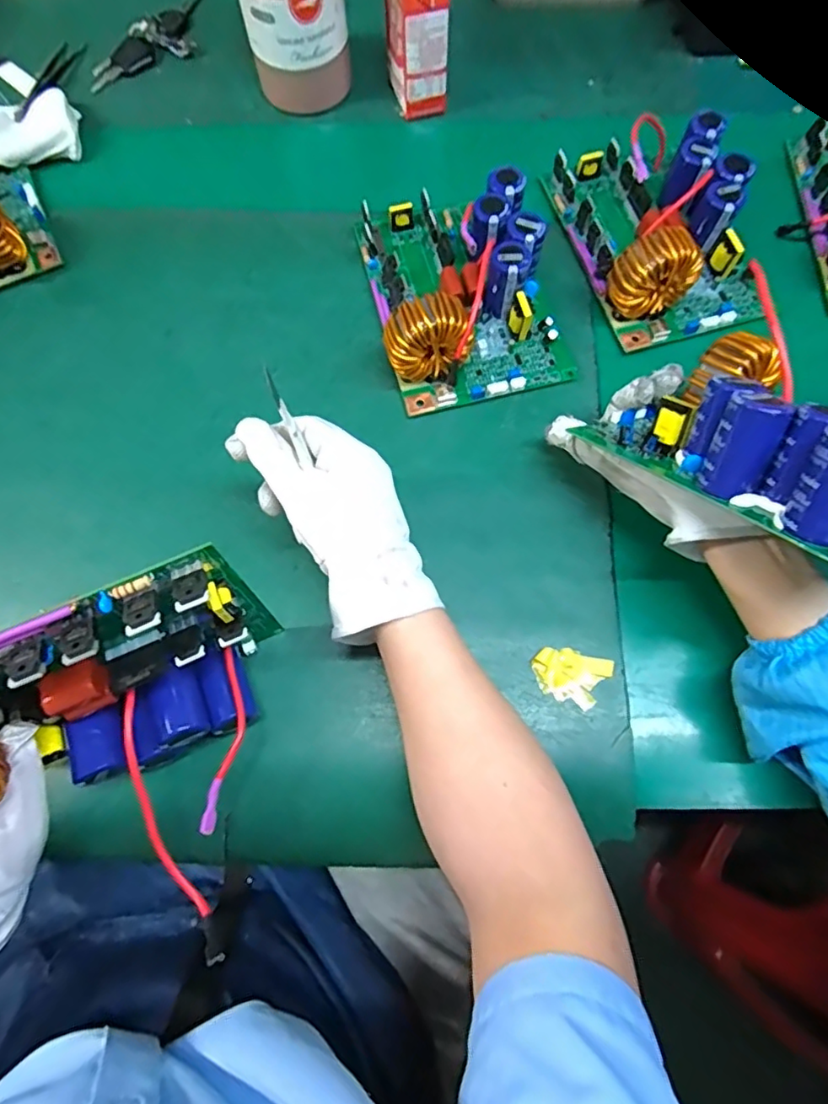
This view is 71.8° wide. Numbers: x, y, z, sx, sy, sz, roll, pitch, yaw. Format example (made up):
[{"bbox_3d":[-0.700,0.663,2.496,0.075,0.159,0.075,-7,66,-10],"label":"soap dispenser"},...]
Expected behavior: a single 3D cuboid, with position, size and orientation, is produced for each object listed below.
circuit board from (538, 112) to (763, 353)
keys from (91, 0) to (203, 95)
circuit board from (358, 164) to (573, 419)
[{"bbox_3d":[0.202,-0.274,0.469,0.131,0.061,0.194,-13,72,-3],"label":"circuit board"},{"bbox_3d":[-0.263,-0.529,0.588,0.064,0.018,0.162,36,76,12],"label":"keys"},{"bbox_3d":[0.036,-0.217,0.453,0.136,0.067,0.184,-13,72,-3],"label":"circuit board"}]

